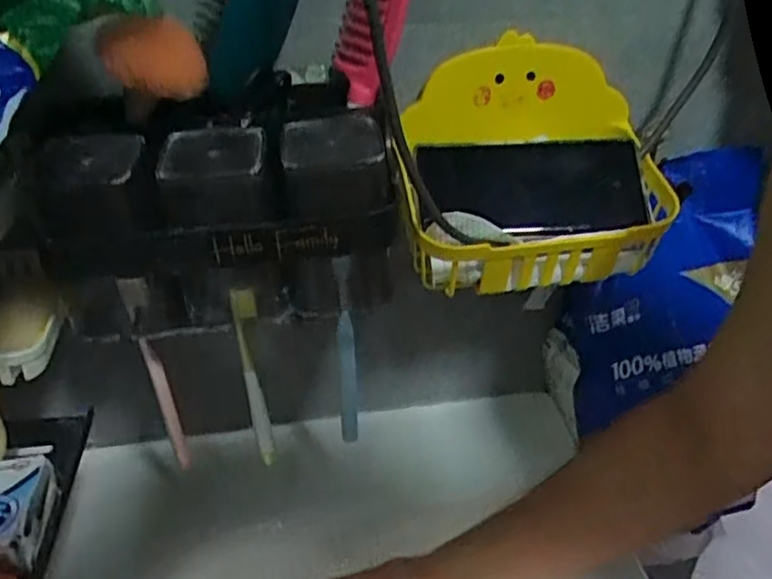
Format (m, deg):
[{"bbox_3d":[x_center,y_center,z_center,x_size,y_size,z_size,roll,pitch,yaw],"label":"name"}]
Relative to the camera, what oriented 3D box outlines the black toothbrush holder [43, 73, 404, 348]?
[{"bbox_3d":[-0.107,-0.058,0.442,0.202,0.130,0.129,-7,33,-9],"label":"black toothbrush holder"}]

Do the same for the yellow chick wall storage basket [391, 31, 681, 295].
[{"bbox_3d":[0.106,-0.088,0.477,0.199,0.133,0.126,-8,33,-10],"label":"yellow chick wall storage basket"}]

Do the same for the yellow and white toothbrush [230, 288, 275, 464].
[{"bbox_3d":[-0.093,0.061,0.459,0.012,0.149,0.017,-26,40,-34],"label":"yellow and white toothbrush"}]

